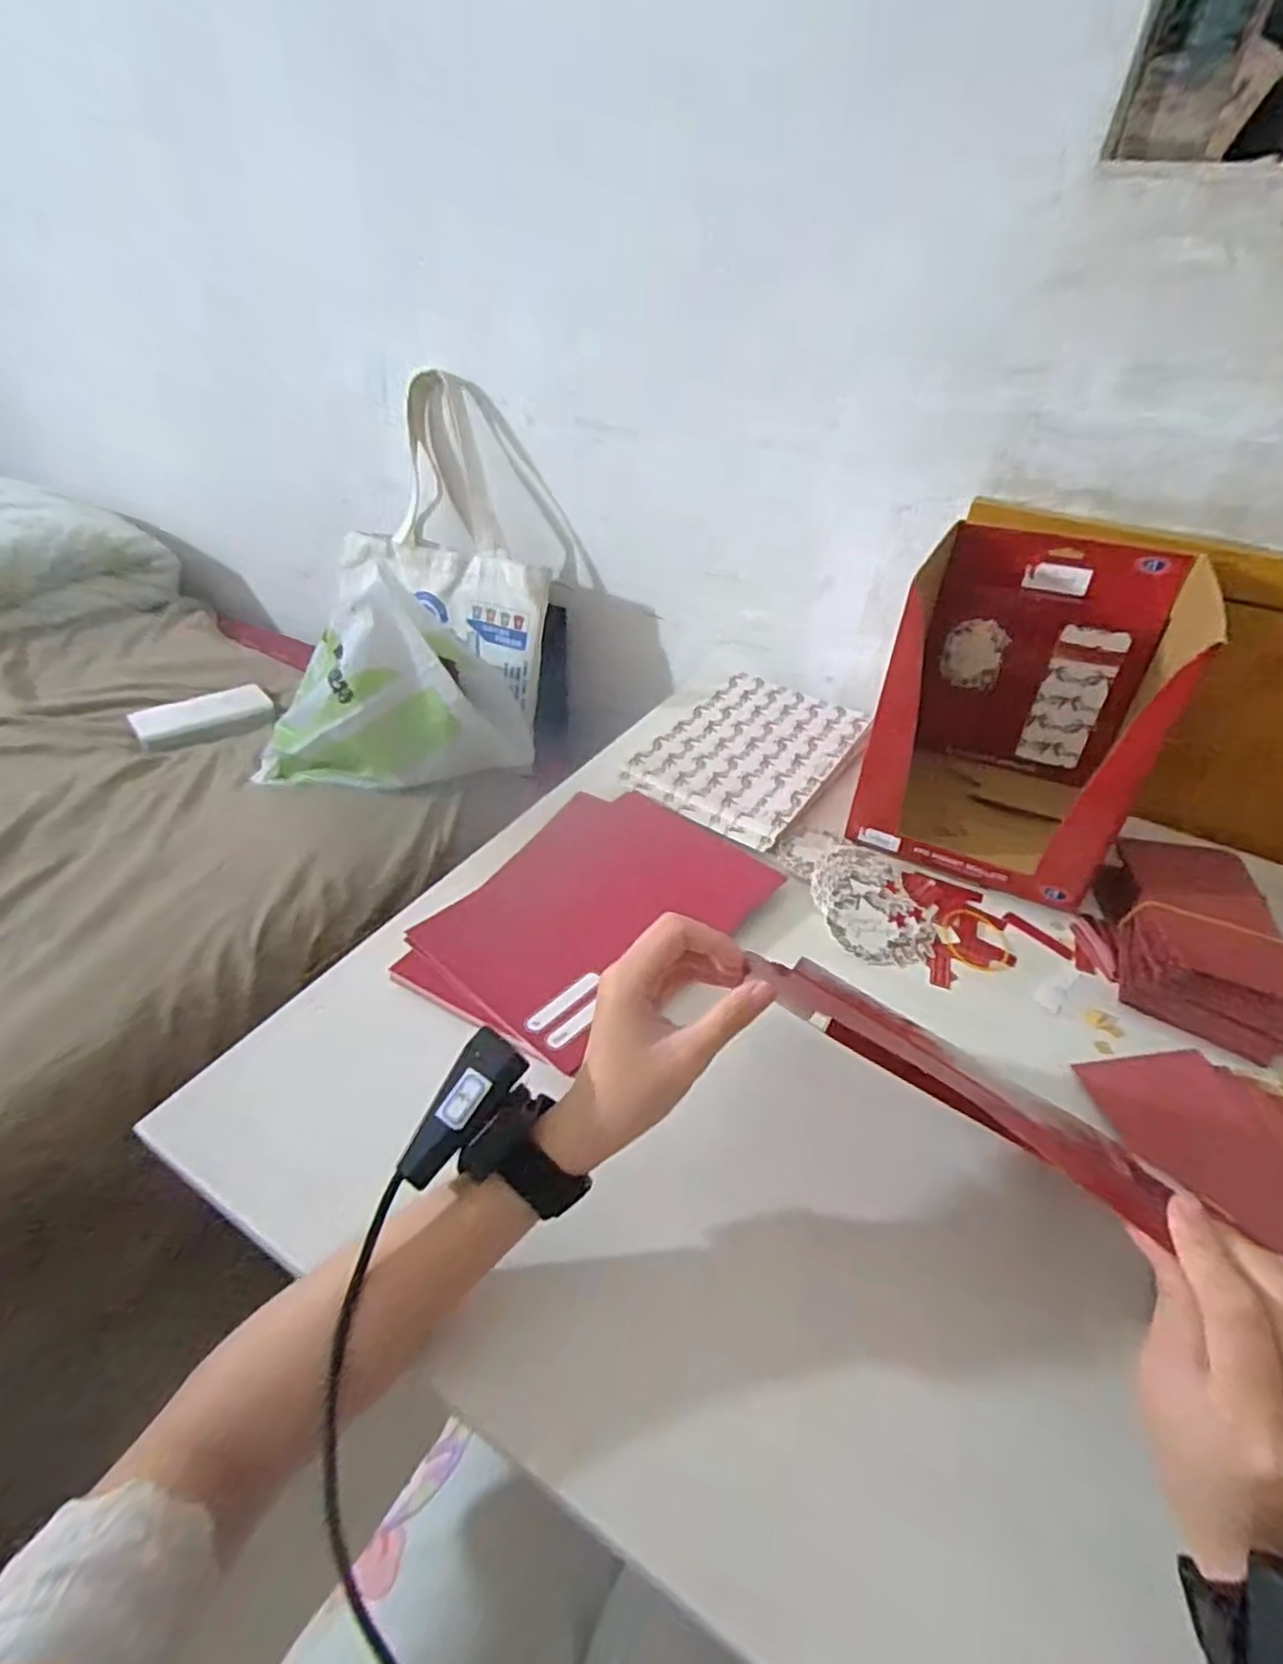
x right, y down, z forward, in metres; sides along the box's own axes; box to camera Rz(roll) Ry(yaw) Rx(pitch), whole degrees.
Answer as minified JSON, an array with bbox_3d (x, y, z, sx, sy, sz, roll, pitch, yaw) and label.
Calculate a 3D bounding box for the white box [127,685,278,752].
[{"bbox_3d":[-0.612,-0.165,1.007,0.058,0.029,0.170,29,43,29],"label":"white box"}]

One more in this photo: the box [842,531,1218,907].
[{"bbox_3d":[0.339,-0.115,0.651,0.206,0.234,0.244,22,40,21],"label":"box"}]

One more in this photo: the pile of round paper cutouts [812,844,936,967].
[{"bbox_3d":[0.191,0.059,0.608,0.086,0.017,0.126,-5,38,-13],"label":"pile of round paper cutouts"}]

